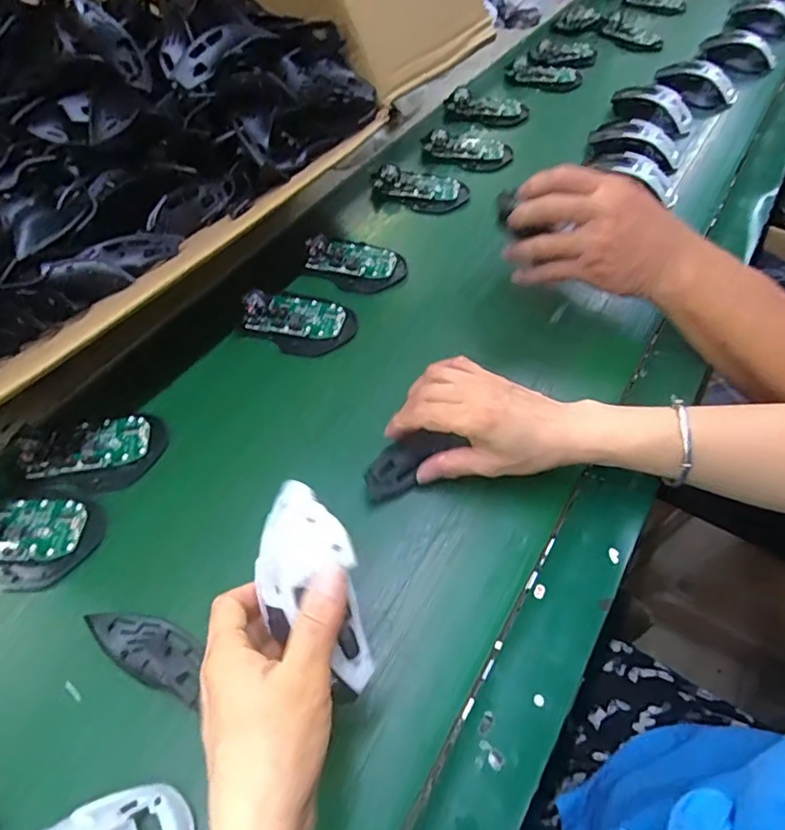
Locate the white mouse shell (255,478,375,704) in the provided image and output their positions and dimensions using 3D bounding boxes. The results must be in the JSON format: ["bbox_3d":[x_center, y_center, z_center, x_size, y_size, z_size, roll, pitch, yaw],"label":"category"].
[{"bbox_3d":[-0.042,0.089,0.285,0.050,0.030,0.109,-22,76,-16],"label":"white mouse shell"}]

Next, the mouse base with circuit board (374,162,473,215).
[{"bbox_3d":[0.034,-0.274,0.655,0.113,0.024,0.073,4,54,3],"label":"mouse base with circuit board"}]

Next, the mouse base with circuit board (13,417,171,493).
[{"bbox_3d":[-0.235,0.026,0.431,0.101,0.019,0.062,-6,54,-5],"label":"mouse base with circuit board"}]

